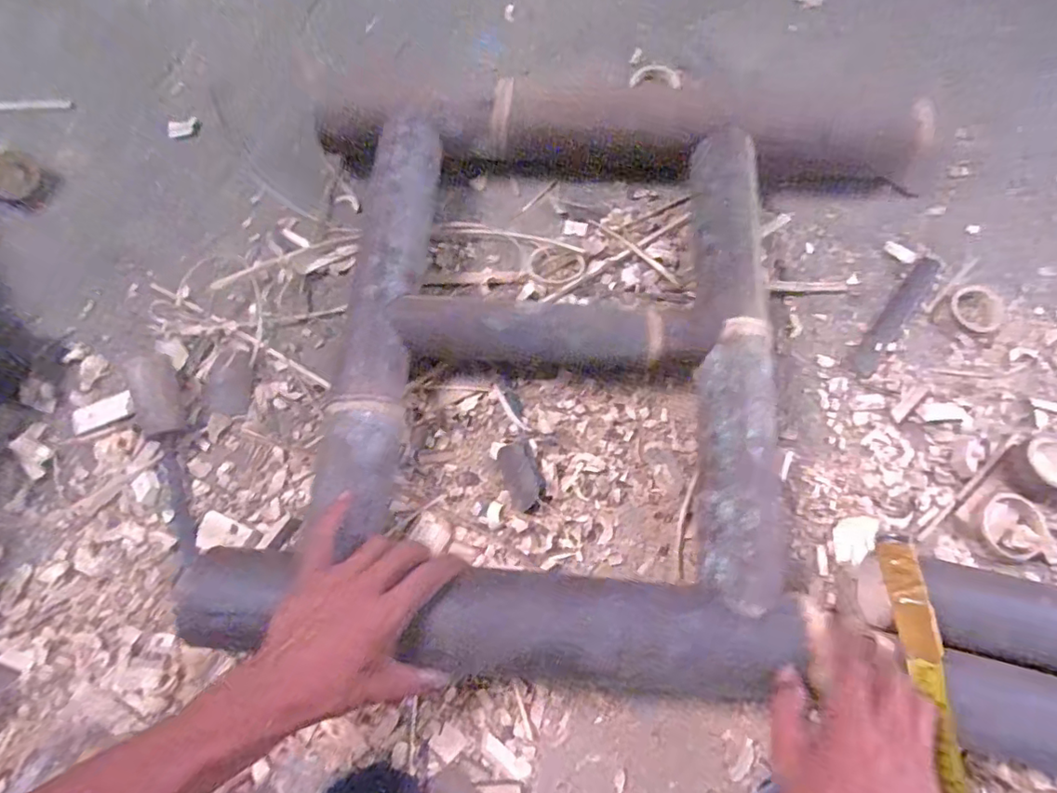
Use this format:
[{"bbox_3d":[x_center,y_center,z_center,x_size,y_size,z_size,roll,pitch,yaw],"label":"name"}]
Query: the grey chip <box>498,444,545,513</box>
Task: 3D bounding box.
[{"bbox_3d":[-0.006,0.074,0.527,0.033,0.015,0.058,-23,71,-5],"label":"grey chip"}]

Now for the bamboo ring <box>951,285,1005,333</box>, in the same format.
[{"bbox_3d":[0.459,-0.089,0.582,0.050,0.010,0.052,-1,71,2],"label":"bamboo ring"}]

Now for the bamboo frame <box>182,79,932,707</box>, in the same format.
[{"bbox_3d":[0.081,-0.075,0.540,0.623,0.095,0.621,4,71,4],"label":"bamboo frame"}]

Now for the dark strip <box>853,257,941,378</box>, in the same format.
[{"bbox_3d":[0.378,-0.083,0.584,0.027,0.007,0.153,36,76,13],"label":"dark strip"}]

